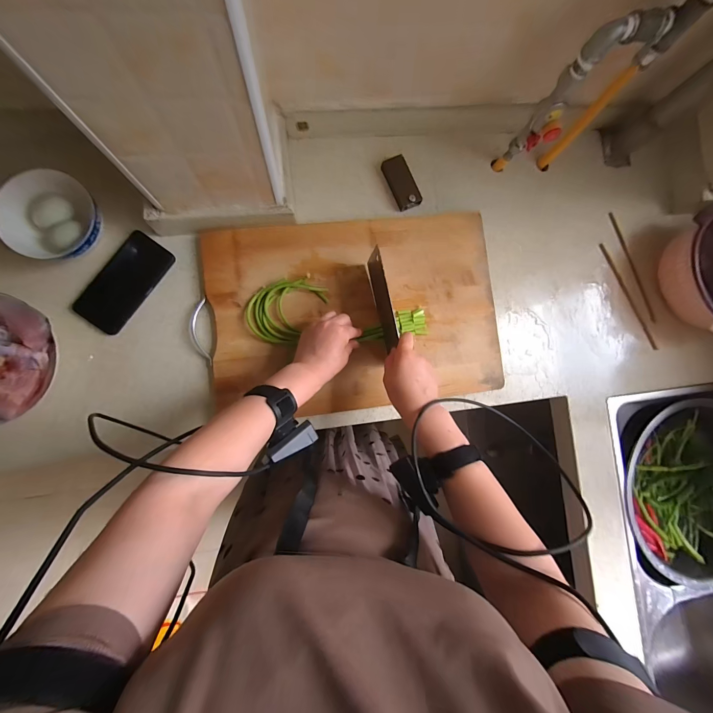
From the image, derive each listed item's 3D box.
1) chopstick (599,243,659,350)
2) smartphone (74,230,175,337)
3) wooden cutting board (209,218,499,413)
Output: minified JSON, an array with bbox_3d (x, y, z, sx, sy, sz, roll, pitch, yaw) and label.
[{"bbox_3d":[0.541,-0.120,0.620,0.013,0.009,0.233,-24,89,-9],"label":"chopstick"},{"bbox_3d":[-0.374,-0.120,0.503,0.080,0.016,0.161,34,82,-4],"label":"smartphone"},{"bbox_3d":[0.006,-0.075,0.534,0.485,0.022,0.322,-6,87,-8],"label":"wooden cutting board"}]

